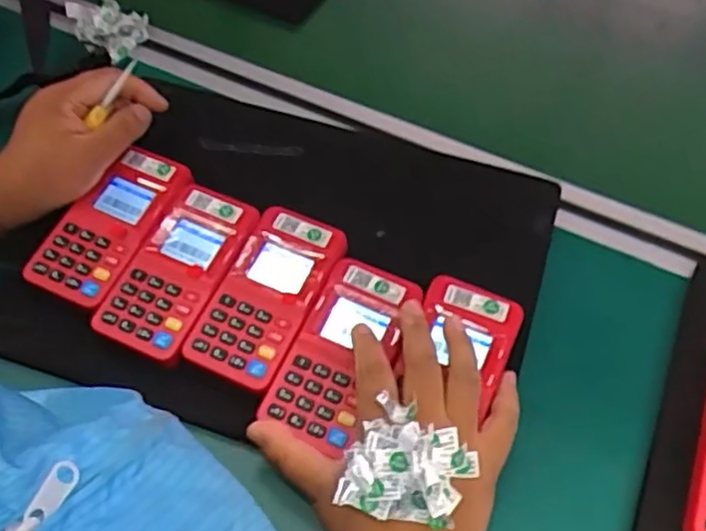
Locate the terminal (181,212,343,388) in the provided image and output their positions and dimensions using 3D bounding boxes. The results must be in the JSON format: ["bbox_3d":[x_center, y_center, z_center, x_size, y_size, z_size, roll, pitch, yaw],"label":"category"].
[{"bbox_3d":[-0.055,0.019,0.434,0.062,0.018,0.115,22,62,13],"label":"terminal"}]

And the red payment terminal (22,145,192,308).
[{"bbox_3d":[-0.163,-0.029,0.462,0.060,0.013,0.121,25,63,15],"label":"red payment terminal"}]

